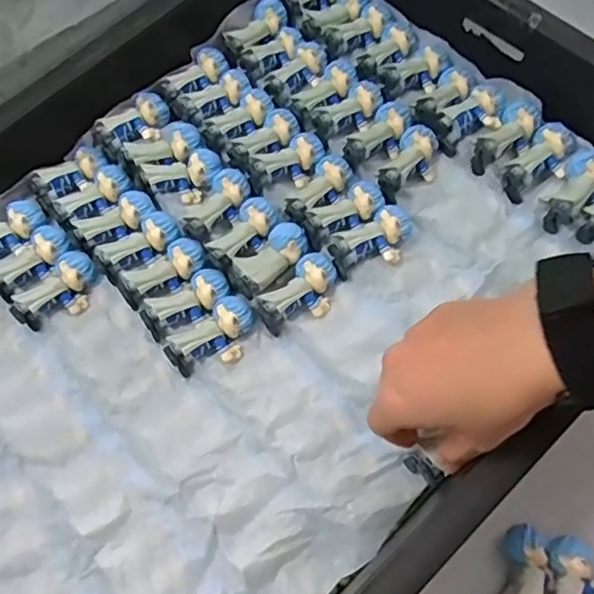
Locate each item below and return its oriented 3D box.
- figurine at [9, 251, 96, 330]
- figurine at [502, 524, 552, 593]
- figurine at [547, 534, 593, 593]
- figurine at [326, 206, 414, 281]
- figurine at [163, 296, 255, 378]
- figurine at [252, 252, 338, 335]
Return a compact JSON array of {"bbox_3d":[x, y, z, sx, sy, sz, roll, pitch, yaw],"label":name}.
[{"bbox_3d":[-0.168,-0.004,0.425,0.061,0.027,0.032,-32,70,-10],"label":"figurine"},{"bbox_3d":[0.145,0.179,0.387,0.029,0.029,0.061,14,69,8],"label":"figurine"},{"bbox_3d":[0.174,0.185,0.383,0.038,0.025,0.062,12,69,8],"label":"figurine"},{"bbox_3d":[0.053,-0.037,0.419,0.060,0.026,0.035,-32,70,-10],"label":"figurine"},{"bbox_3d":[-0.055,0.027,0.403,0.061,0.023,0.036,-30,69,-9],"label":"figurine"},{"bbox_3d":[0.003,-0.001,0.410,0.060,0.022,0.035,-41,72,-13],"label":"figurine"}]

